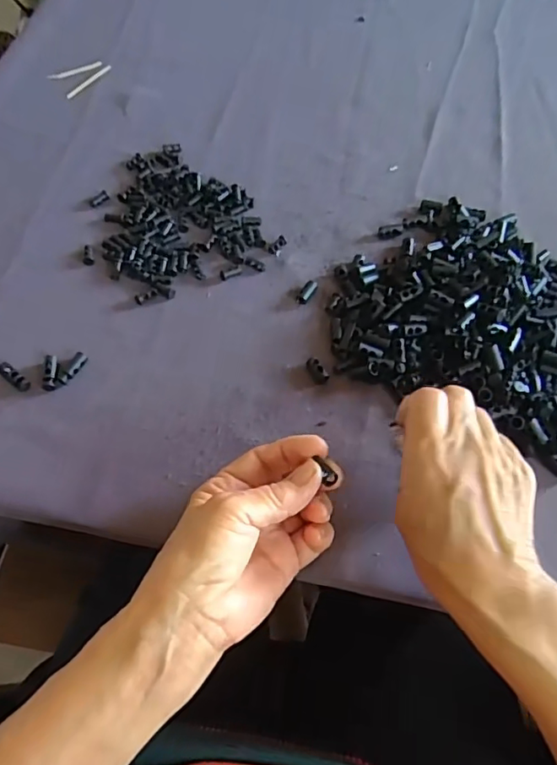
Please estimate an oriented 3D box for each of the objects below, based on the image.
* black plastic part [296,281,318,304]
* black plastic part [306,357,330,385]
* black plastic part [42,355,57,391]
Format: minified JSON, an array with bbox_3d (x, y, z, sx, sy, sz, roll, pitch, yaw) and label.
[{"bbox_3d":[0.022,-0.068,0.412,0.009,0.006,0.021,30,64,14],"label":"black plastic part"},{"bbox_3d":[0.027,-0.009,0.383,0.010,0.006,0.020,-29,66,-16],"label":"black plastic part"},{"bbox_3d":[-0.154,-0.007,0.374,0.009,0.005,0.026,-6,61,-5],"label":"black plastic part"}]

